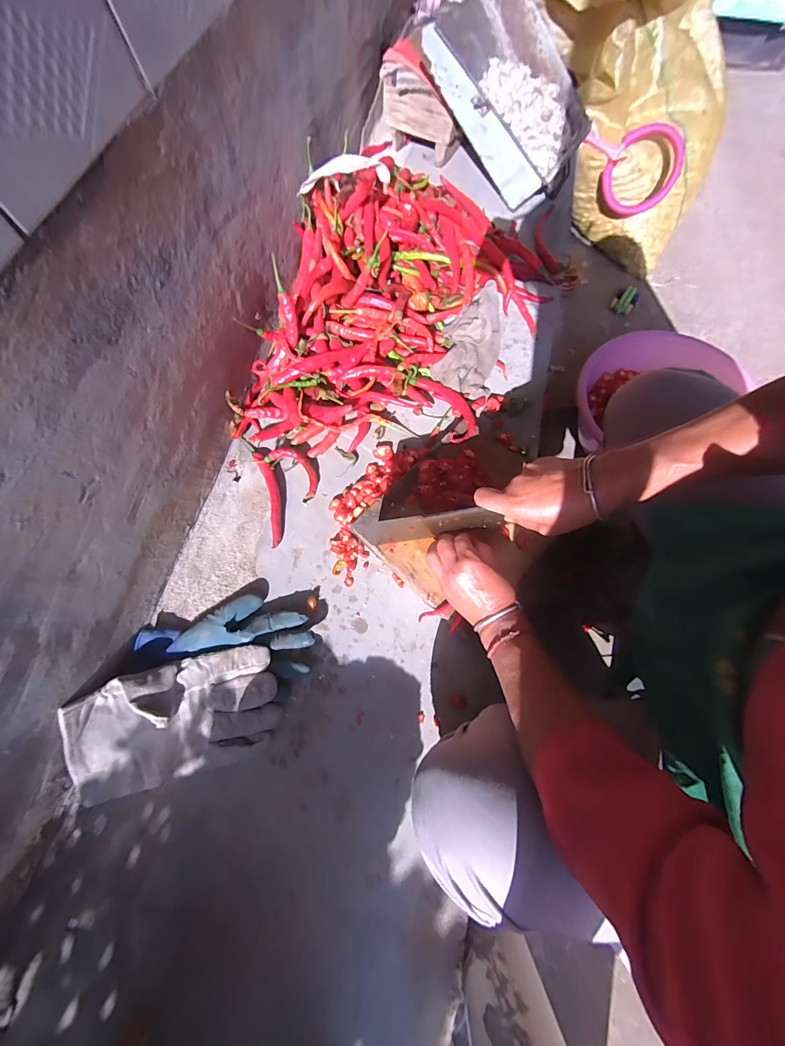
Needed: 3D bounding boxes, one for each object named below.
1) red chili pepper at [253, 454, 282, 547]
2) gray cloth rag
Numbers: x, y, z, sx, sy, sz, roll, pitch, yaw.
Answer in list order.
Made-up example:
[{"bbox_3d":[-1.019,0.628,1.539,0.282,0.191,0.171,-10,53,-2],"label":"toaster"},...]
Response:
[{"bbox_3d":[-0.172,-0.037,0.540,0.025,0.020,0.145,-17,69,-2],"label":"red chili pepper"},{"bbox_3d":[0.125,-0.290,0.601,0.093,0.053,0.180,16,85,8],"label":"gray cloth rag"}]

